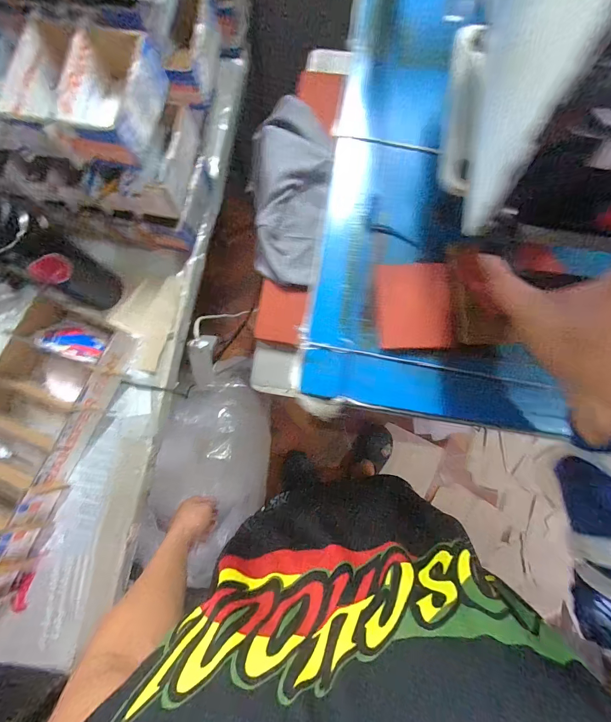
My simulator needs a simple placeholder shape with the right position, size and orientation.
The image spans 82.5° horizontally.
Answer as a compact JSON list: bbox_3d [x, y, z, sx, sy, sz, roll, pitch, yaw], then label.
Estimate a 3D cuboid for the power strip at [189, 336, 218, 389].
[{"bbox_3d":[-0.222,0.001,0.759,0.043,0.053,0.114,6,116,2],"label":"power strip"}]

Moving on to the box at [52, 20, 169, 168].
[{"bbox_3d":[-0.269,-0.366,0.487,0.102,0.077,0.166,9,80,2],"label":"box"}]

